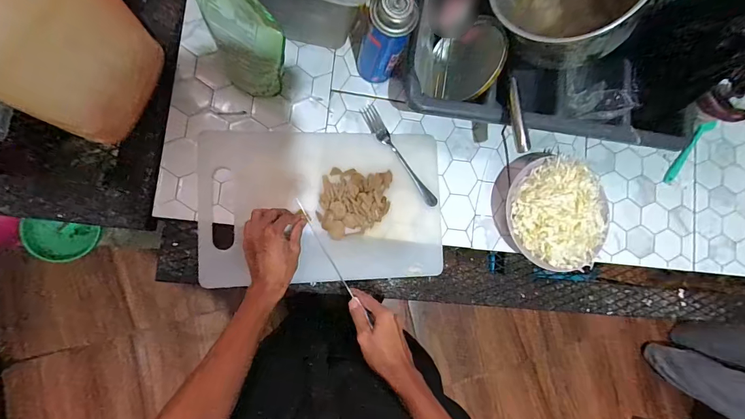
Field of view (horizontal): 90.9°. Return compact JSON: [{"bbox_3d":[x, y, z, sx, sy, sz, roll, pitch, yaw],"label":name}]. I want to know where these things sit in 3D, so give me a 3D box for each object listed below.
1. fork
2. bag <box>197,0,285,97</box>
[{"bbox_3d":[0.046,-0.093,0.643,0.029,0.010,0.210,-33,93,-9],"label":"fork"},{"bbox_3d":[-0.187,-0.230,0.512,0.122,0.217,0.055,35,80,-5],"label":"bag"}]

